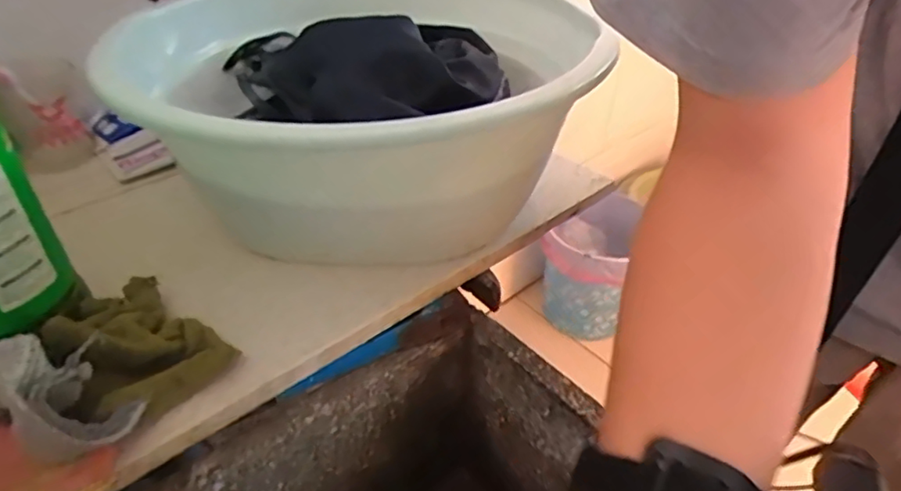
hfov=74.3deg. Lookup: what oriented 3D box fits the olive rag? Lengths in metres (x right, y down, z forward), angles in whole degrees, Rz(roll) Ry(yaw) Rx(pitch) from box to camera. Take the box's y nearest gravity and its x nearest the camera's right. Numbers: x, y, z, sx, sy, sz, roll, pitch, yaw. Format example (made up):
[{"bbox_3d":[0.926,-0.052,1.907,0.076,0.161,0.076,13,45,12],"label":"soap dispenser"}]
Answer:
[{"bbox_3d":[-0.188,0.055,0.347,0.104,0.039,0.079,27,44,27],"label":"olive rag"}]

